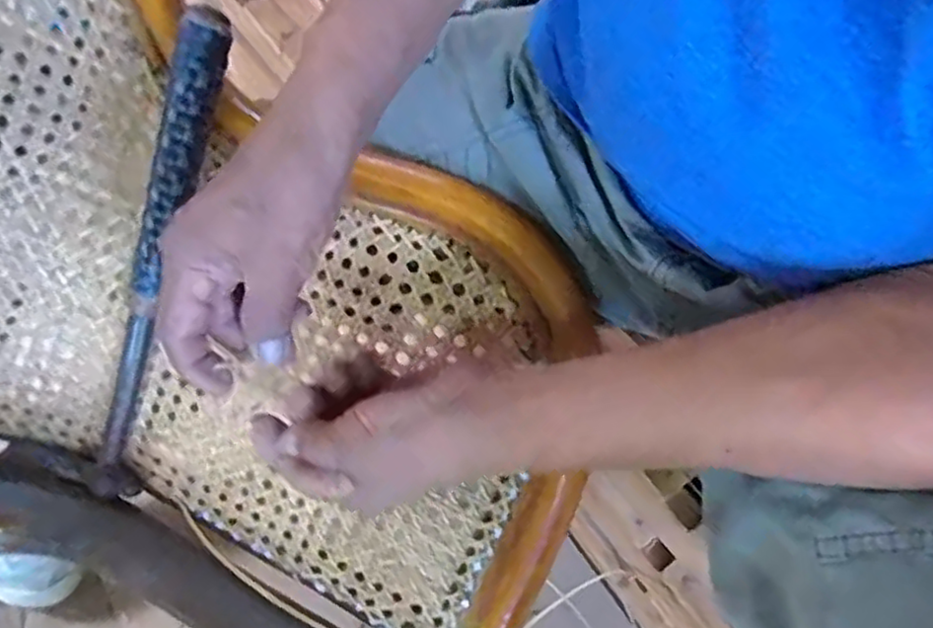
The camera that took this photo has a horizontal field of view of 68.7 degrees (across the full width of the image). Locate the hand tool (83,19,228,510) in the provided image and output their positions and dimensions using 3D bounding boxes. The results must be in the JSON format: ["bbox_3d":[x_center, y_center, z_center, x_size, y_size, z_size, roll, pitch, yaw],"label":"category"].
[{"bbox_3d":[-0.190,-0.029,0.419,0.034,0.023,0.301,19,101,10],"label":"hand tool"}]

